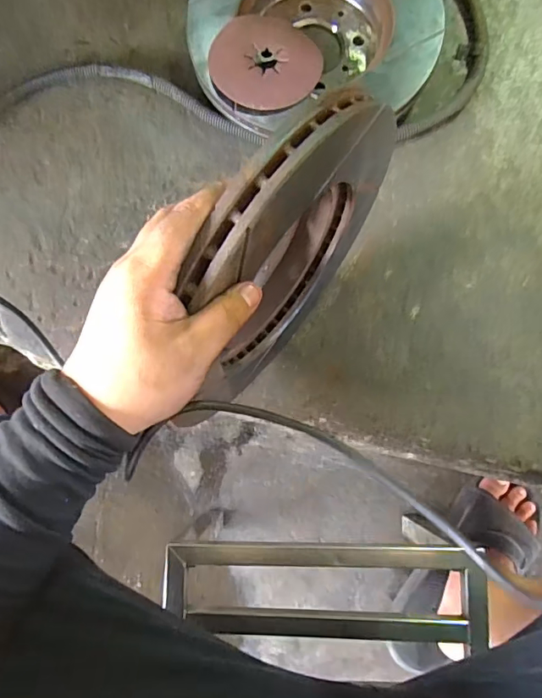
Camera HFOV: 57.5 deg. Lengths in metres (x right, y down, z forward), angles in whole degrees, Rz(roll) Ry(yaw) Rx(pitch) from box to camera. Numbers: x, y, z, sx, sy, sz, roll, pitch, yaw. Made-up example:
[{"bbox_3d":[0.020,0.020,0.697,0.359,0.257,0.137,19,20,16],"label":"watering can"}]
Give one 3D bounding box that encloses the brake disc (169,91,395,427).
[{"bbox_3d":[0.008,-0.066,0.337,0.042,0.210,0.211,36,83,6],"label":"brake disc"}]

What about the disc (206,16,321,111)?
[{"bbox_3d":[-0.005,-0.282,0.486,0.108,0.006,0.093,-14,89,-10],"label":"disc"}]

